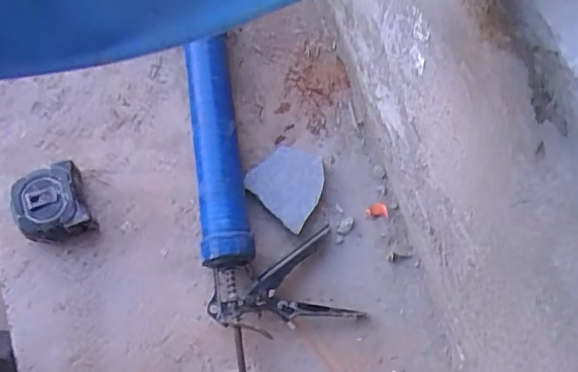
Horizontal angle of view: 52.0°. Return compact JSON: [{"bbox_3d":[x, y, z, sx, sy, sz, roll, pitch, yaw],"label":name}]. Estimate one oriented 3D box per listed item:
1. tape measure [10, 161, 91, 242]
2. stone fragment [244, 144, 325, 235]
[{"bbox_3d":[-0.273,0.021,0.680,0.074,0.045,0.073,-19,73,-8],"label":"tape measure"},{"bbox_3d":[0.002,-0.005,0.707,0.088,0.018,0.088,39,74,11],"label":"stone fragment"}]

